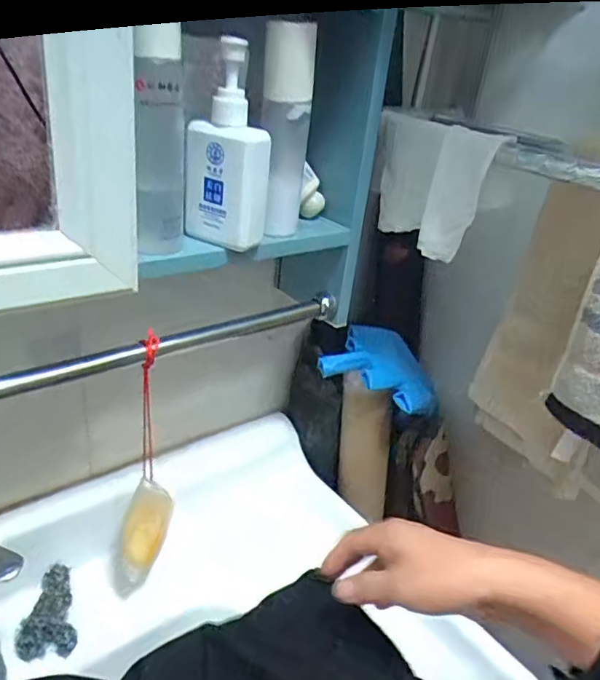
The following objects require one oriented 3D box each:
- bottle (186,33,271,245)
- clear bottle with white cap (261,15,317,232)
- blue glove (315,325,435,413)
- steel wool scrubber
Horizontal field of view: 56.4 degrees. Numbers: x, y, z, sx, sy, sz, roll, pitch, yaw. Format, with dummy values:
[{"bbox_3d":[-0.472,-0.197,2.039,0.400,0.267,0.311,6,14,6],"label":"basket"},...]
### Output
[{"bbox_3d":[-0.055,-0.146,0.432,0.062,0.145,0.033,8,28,1],"label":"bottle"},{"bbox_3d":[-0.013,-0.170,0.465,0.041,0.161,0.035,6,28,-4],"label":"clear bottle with white cap"},{"bbox_3d":[0.094,0.032,0.677,0.141,0.062,0.101,8,28,1],"label":"blue glove"},{"bbox_3d":[-0.247,0.262,0.545,0.052,0.042,0.084,-4,30,-21],"label":"steel wool scrubber"}]

